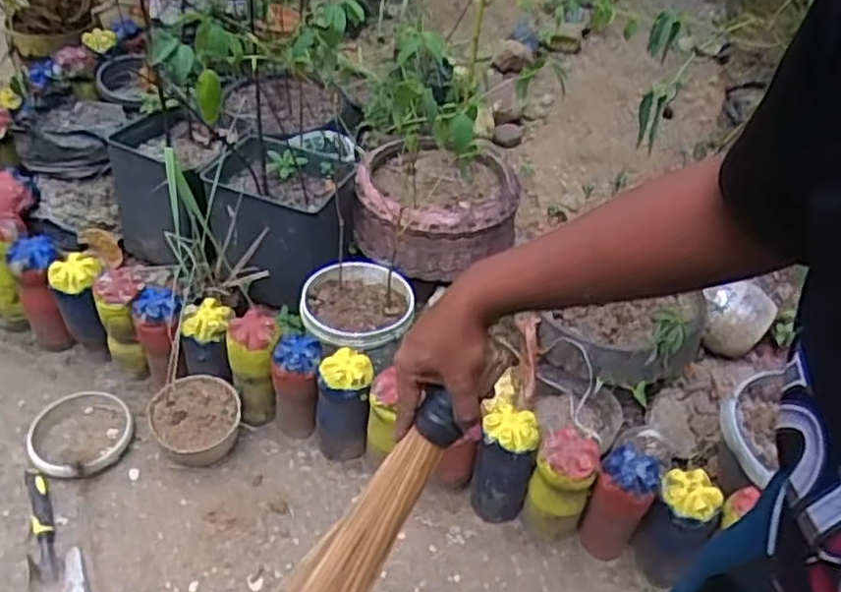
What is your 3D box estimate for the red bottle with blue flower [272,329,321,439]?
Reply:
[{"bbox_3d":[-0.209,0.163,1.253,0.080,0.215,0.079,4,46,-4],"label":"red bottle with blue flower"}]

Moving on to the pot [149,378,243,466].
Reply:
[{"bbox_3d":[-0.381,0.226,1.254,0.142,0.111,0.131,3,44,-3],"label":"pot"}]

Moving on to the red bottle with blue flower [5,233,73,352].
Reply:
[{"bbox_3d":[-0.690,0.005,1.348,0.086,0.222,0.114,-19,49,-23],"label":"red bottle with blue flower"}]

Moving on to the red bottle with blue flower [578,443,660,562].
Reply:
[{"bbox_3d":[0.302,0.328,1.142,0.087,0.215,0.079,29,48,23],"label":"red bottle with blue flower"}]

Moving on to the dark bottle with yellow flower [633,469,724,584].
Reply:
[{"bbox_3d":[0.387,0.348,1.110,0.094,0.176,0.100,3,44,-3],"label":"dark bottle with yellow flower"}]

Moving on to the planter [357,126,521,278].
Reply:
[{"bbox_3d":[0.029,-0.188,1.480,0.312,0.156,0.301,4,46,-4],"label":"planter"}]

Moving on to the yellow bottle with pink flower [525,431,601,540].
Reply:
[{"bbox_3d":[0.219,0.304,1.164,0.091,0.204,0.093,3,44,-3],"label":"yellow bottle with pink flower"}]

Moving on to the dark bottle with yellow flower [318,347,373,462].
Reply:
[{"bbox_3d":[-0.129,0.191,1.229,0.089,0.222,0.090,0,44,-6],"label":"dark bottle with yellow flower"}]

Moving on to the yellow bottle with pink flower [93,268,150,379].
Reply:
[{"bbox_3d":[-0.535,0.049,1.322,0.097,0.214,0.076,16,45,11],"label":"yellow bottle with pink flower"}]

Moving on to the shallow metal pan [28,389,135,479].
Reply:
[{"bbox_3d":[-0.585,0.236,1.259,0.152,0.033,0.173,5,44,0],"label":"shallow metal pan"}]

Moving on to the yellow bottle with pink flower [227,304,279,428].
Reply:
[{"bbox_3d":[-0.284,0.126,1.266,0.086,0.216,0.091,-4,44,-9],"label":"yellow bottle with pink flower"}]

